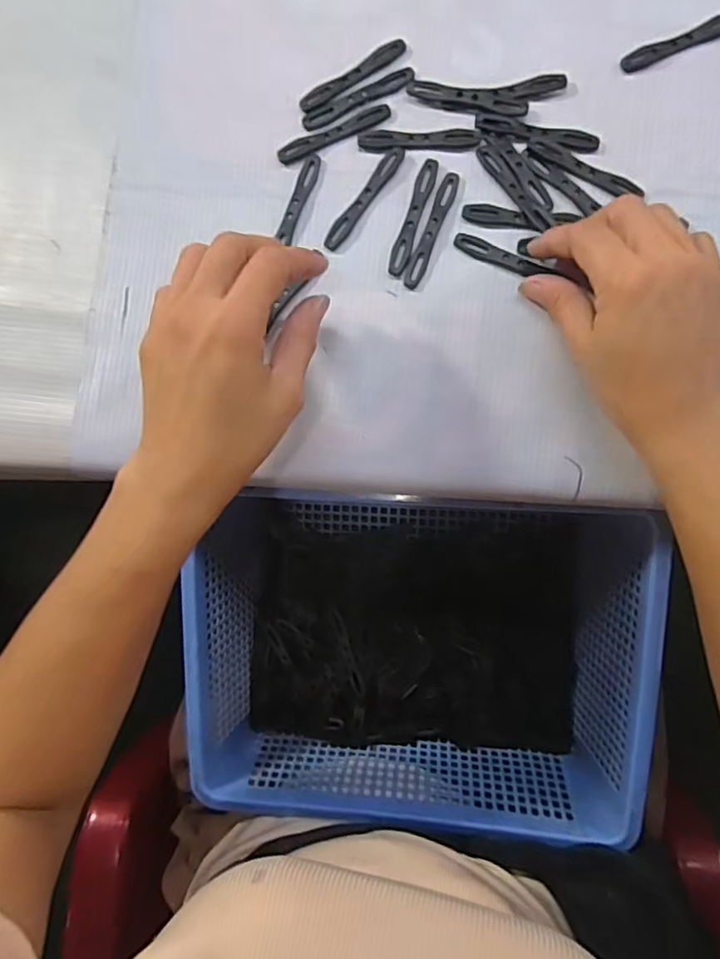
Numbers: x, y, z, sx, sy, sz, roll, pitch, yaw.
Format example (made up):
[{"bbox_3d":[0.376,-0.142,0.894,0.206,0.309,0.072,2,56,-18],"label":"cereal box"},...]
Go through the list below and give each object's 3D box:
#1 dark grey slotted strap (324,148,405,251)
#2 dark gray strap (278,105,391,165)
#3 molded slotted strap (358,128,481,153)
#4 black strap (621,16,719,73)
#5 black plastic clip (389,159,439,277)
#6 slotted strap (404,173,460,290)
[{"bbox_3d":[0.002,-0.159,0.328,0.011,0.004,0.068,36,90,6],"label":"dark grey slotted strap"},{"bbox_3d":[-0.015,-0.200,0.333,0.067,0.004,0.012,-23,85,3],"label":"dark gray strap"},{"bbox_3d":[0.033,-0.192,0.327,0.068,0.004,0.013,1,86,5],"label":"molded slotted strap"},{"bbox_3d":[0.179,-0.243,0.322,0.068,0.004,0.009,-22,85,3],"label":"black strap"},{"bbox_3d":[0.030,-0.148,0.325,0.010,0.004,0.068,18,88,6],"label":"black plastic clip"},{"bbox_3d":[0.040,-0.140,0.325,0.010,0.004,0.069,21,88,6],"label":"slotted strap"}]

